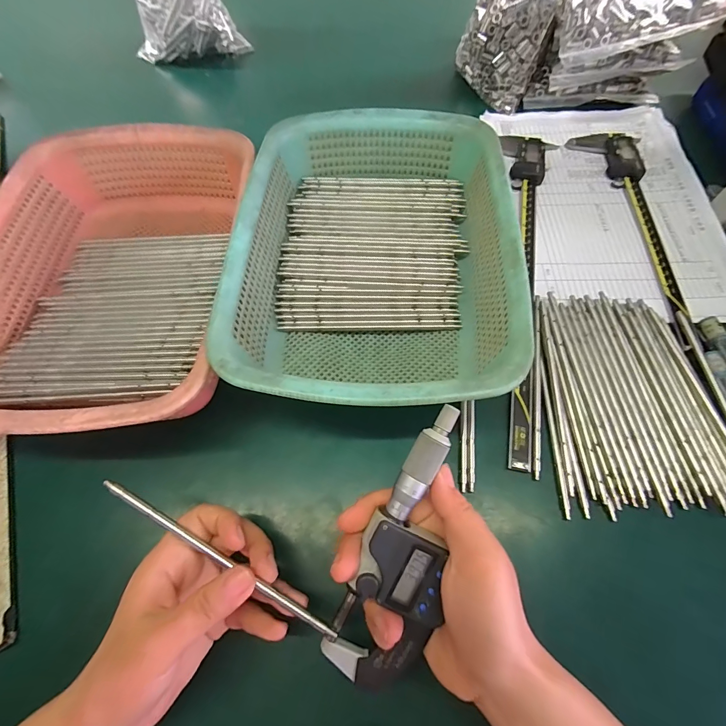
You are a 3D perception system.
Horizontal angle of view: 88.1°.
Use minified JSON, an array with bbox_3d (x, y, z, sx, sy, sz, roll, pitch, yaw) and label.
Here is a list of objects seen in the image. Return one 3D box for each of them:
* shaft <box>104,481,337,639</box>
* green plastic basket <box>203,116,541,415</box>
[{"bbox_3d":[-0.086,0.112,0.218,0.162,0.007,0.005,28,70,8],"label":"shaft"},{"bbox_3d":[0.010,-0.094,0.325,0.215,0.079,0.291,2,66,3],"label":"green plastic basket"}]

